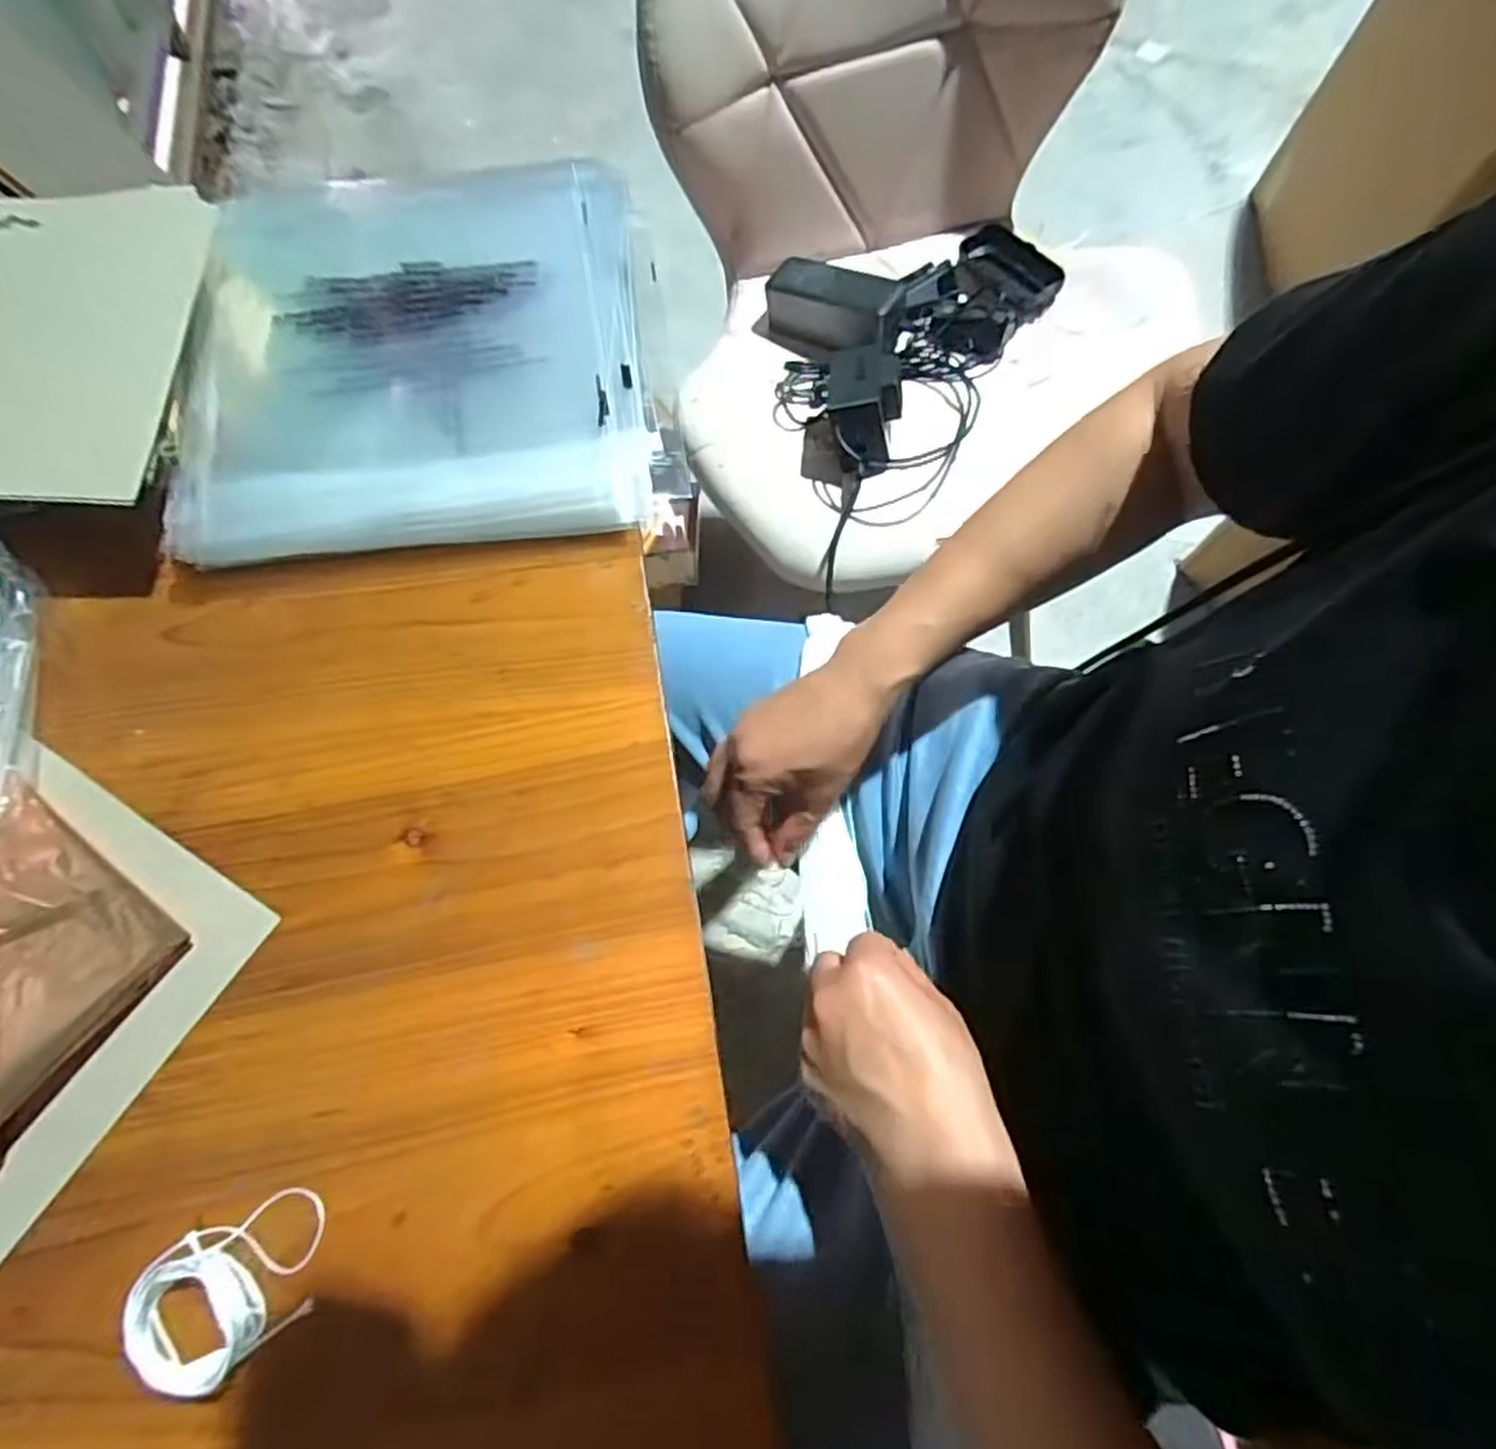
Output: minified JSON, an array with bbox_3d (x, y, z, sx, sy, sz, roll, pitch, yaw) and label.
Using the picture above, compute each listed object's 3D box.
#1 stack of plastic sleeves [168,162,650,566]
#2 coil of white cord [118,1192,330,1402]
[{"bbox_3d":[-0.163,-0.182,0.369,0.214,0.036,0.216,-5,69,-5],"label":"stack of plastic sleeves"},{"bbox_3d":[-0.172,0.187,0.245,0.061,0.015,0.043,-37,75,-15],"label":"coil of white cord"}]

